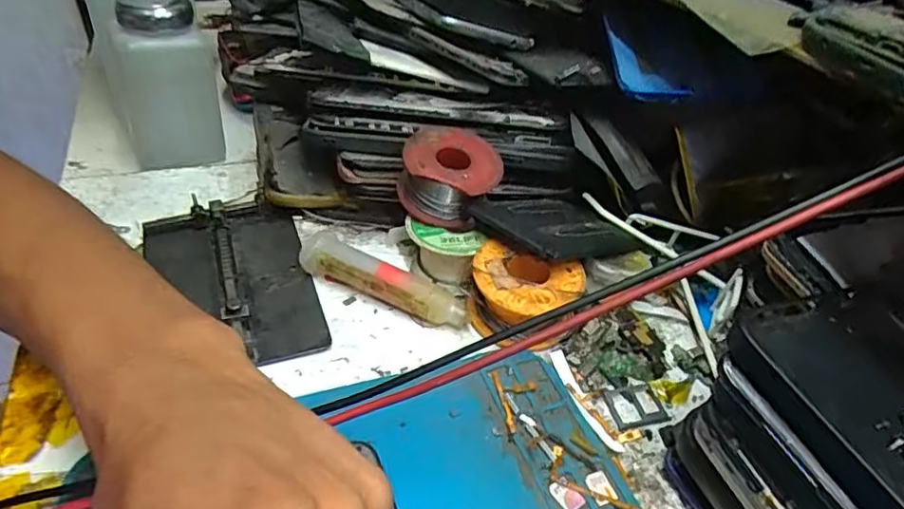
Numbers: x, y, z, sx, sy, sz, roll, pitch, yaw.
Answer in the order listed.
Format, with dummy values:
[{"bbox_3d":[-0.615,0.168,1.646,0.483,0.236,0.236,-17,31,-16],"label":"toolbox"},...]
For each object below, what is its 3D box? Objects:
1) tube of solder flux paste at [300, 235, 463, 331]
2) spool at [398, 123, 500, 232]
[{"bbox_3d":[-0.033,0.013,0.291,0.087,0.021,0.017,17,40,14],"label":"tube of solder flux paste"},{"bbox_3d":[-0.001,-0.043,0.315,0.052,0.034,0.051,4,38,-3],"label":"spool"}]

